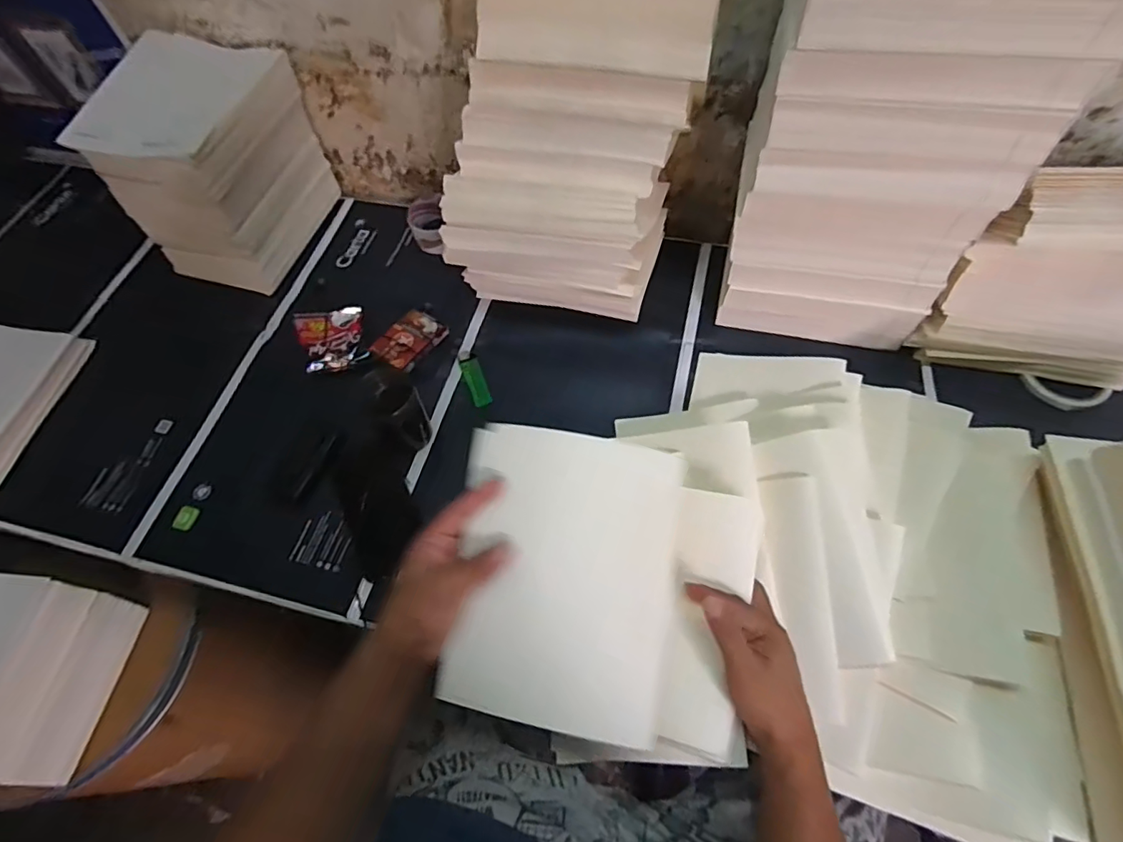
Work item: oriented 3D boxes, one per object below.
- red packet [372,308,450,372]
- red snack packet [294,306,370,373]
[{"bbox_3d":[-0.200,-0.105,0.705,0.059,0.026,0.086,32,68,19],"label":"red packet"},{"bbox_3d":[-0.304,-0.107,0.716,0.078,0.040,0.105,-18,61,-6],"label":"red snack packet"}]

